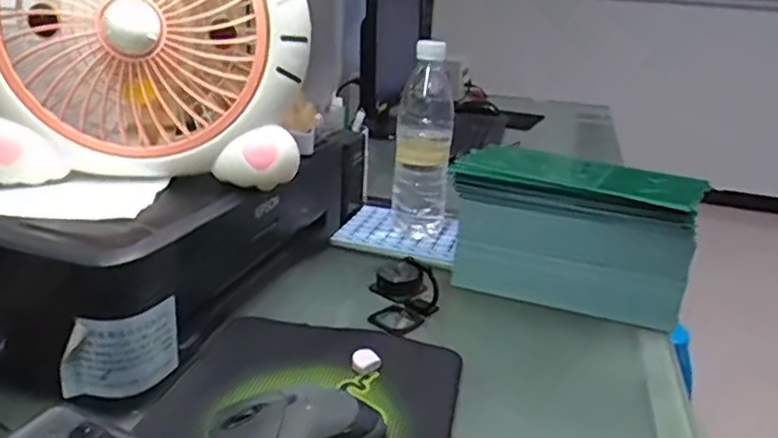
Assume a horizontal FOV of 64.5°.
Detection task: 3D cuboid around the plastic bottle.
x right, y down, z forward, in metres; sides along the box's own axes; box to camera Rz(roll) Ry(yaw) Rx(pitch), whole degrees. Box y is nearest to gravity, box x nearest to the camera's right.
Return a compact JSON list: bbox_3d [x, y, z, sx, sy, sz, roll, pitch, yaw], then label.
[{"bbox_3d":[0.042,-0.093,0.724,0.062,0.218,0.056,7,21,6],"label":"plastic bottle"}]

